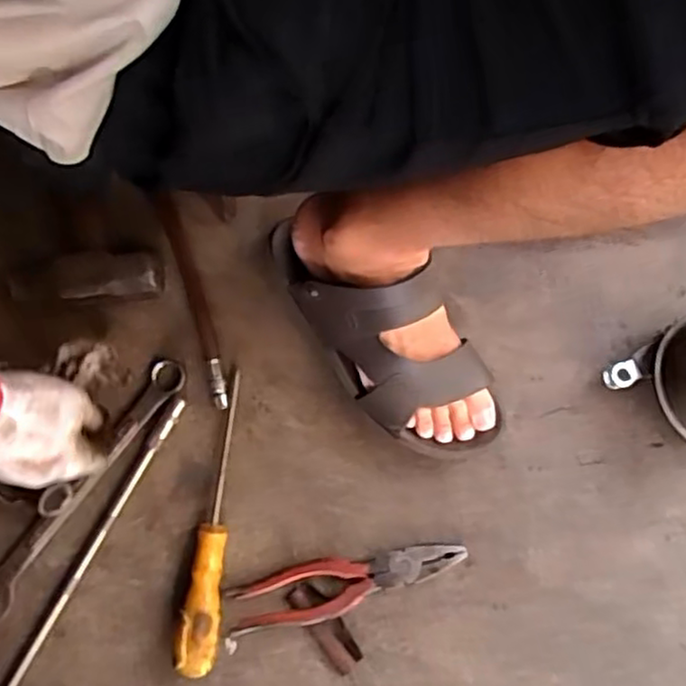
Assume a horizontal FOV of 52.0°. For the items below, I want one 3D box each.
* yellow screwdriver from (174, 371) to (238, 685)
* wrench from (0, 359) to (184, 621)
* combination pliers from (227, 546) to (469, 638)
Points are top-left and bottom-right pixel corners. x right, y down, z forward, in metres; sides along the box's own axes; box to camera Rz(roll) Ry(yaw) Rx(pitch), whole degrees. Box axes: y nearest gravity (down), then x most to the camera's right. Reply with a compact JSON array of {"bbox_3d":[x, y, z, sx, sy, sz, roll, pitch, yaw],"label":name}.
[{"bbox_3d":[-0.108,0.143,0.582,0.032,0.027,0.240,4,76,1],"label":"yellow screwdriver"},{"bbox_3d":[-0.229,0.122,0.602,0.037,0.018,0.264,36,80,9],"label":"wrench"},{"bbox_3d":[0.003,0.196,0.571,0.193,0.028,0.042,-10,76,-2],"label":"combination pliers"}]

